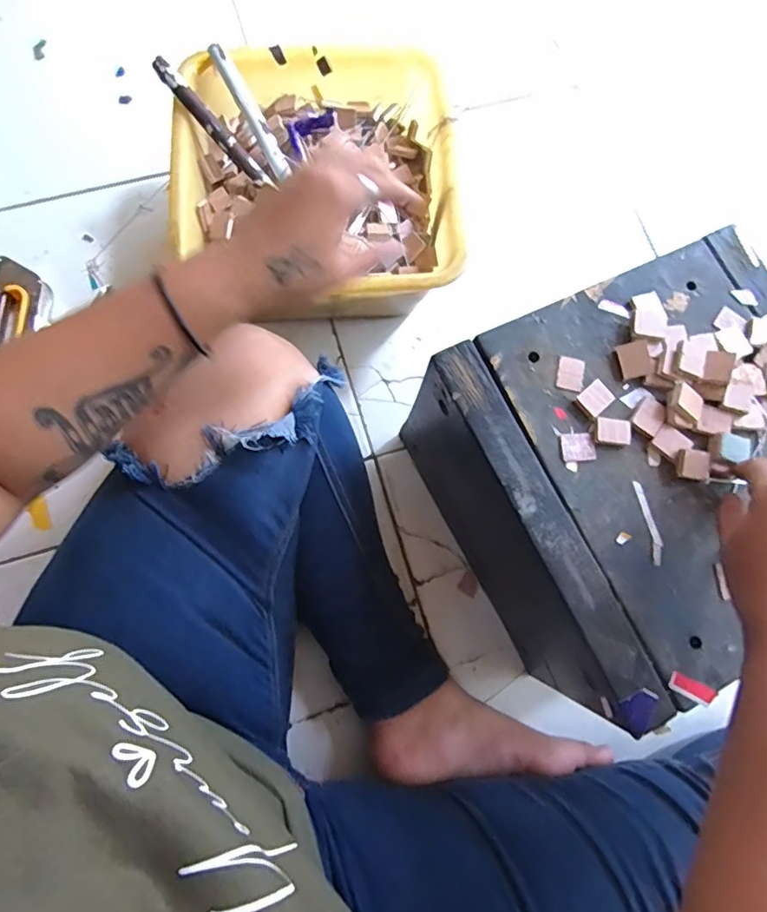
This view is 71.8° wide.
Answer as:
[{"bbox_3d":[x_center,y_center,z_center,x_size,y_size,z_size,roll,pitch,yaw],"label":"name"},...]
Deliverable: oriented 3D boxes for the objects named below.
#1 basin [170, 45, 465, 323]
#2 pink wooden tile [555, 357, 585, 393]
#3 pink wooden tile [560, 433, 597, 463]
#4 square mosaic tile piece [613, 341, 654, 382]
[{"bbox_3d":[-0.067,-0.264,0.556,0.265,0.126,0.269,-1,78,-3],"label":"basin"},{"bbox_3d":[0.134,-0.059,0.377,0.019,0.004,0.025,14,77,0],"label":"pink wooden tile"},{"bbox_3d":[0.134,-0.006,0.365,0.023,0.004,0.020,-5,78,-4],"label":"pink wooden tile"},{"bbox_3d":[0.178,-0.068,0.376,0.022,0.008,0.024,-10,76,-3],"label":"square mosaic tile piece"}]

